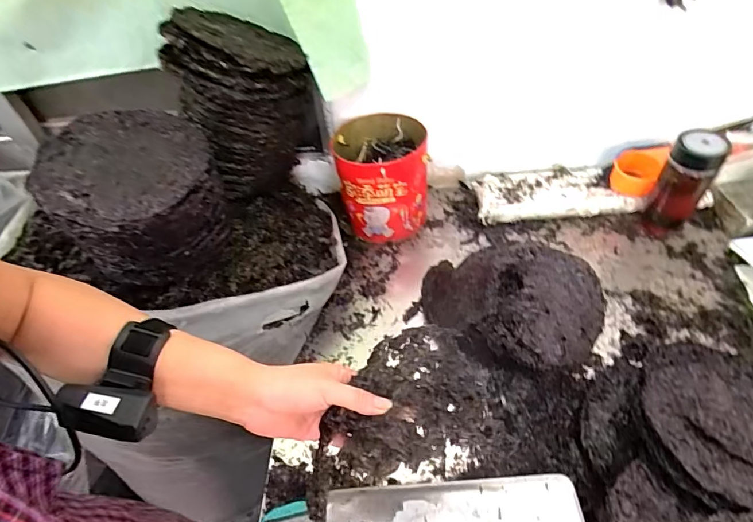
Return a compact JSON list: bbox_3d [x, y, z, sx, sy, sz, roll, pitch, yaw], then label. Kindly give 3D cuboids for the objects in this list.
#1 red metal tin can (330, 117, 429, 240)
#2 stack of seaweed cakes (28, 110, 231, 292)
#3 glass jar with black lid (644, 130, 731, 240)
[{"bbox_3d":[0.014,-0.151,0.832,0.154,0.180,0.158,-3,48,3],"label":"red metal tin can"},{"bbox_3d":[-0.310,-0.071,0.607,0.195,0.193,0.190,-31,53,-20],"label":"stack of seaweed cakes"},{"bbox_3d":[0.518,-0.123,0.751,0.069,0.185,0.069,-3,48,3],"label":"glass jar with black lid"}]

